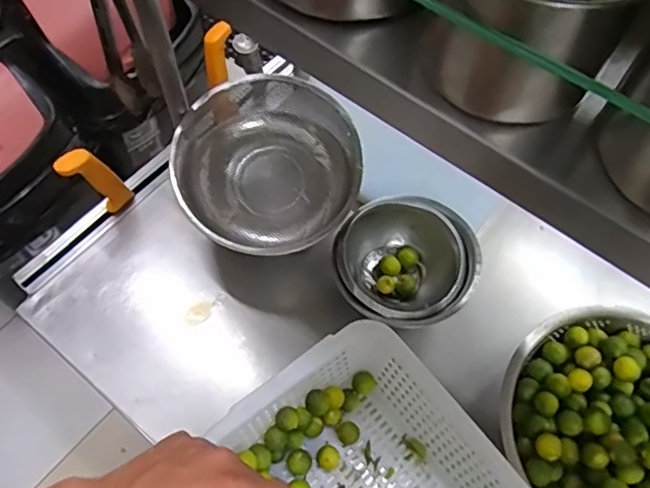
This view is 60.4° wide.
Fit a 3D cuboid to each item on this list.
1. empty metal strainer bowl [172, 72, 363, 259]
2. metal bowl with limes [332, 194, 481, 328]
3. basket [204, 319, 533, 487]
[{"bbox_3d":[-0.069,-0.096,0.691,0.218,0.122,0.195,-1,76,-3],"label":"empty metal strainer bowl"},{"bbox_3d":[0.095,0.029,0.678,0.160,0.073,0.157,1,61,-2],"label":"metal bowl with limes"},{"bbox_3d":[0.051,0.258,0.556,0.242,0.098,0.302,-33,67,-18],"label":"basket"}]

